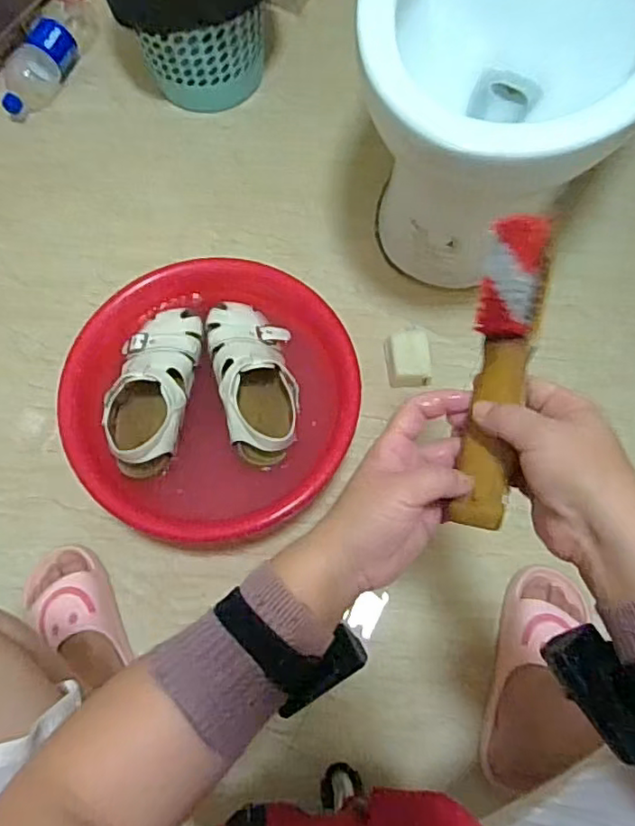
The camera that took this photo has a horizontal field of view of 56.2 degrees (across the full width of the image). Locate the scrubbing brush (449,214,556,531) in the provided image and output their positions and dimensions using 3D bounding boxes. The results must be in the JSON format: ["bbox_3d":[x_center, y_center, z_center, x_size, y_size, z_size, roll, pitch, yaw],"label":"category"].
[{"bbox_3d":[0.123,-0.030,0.403,0.037,0.029,0.210,9,86,3],"label":"scrubbing brush"}]

